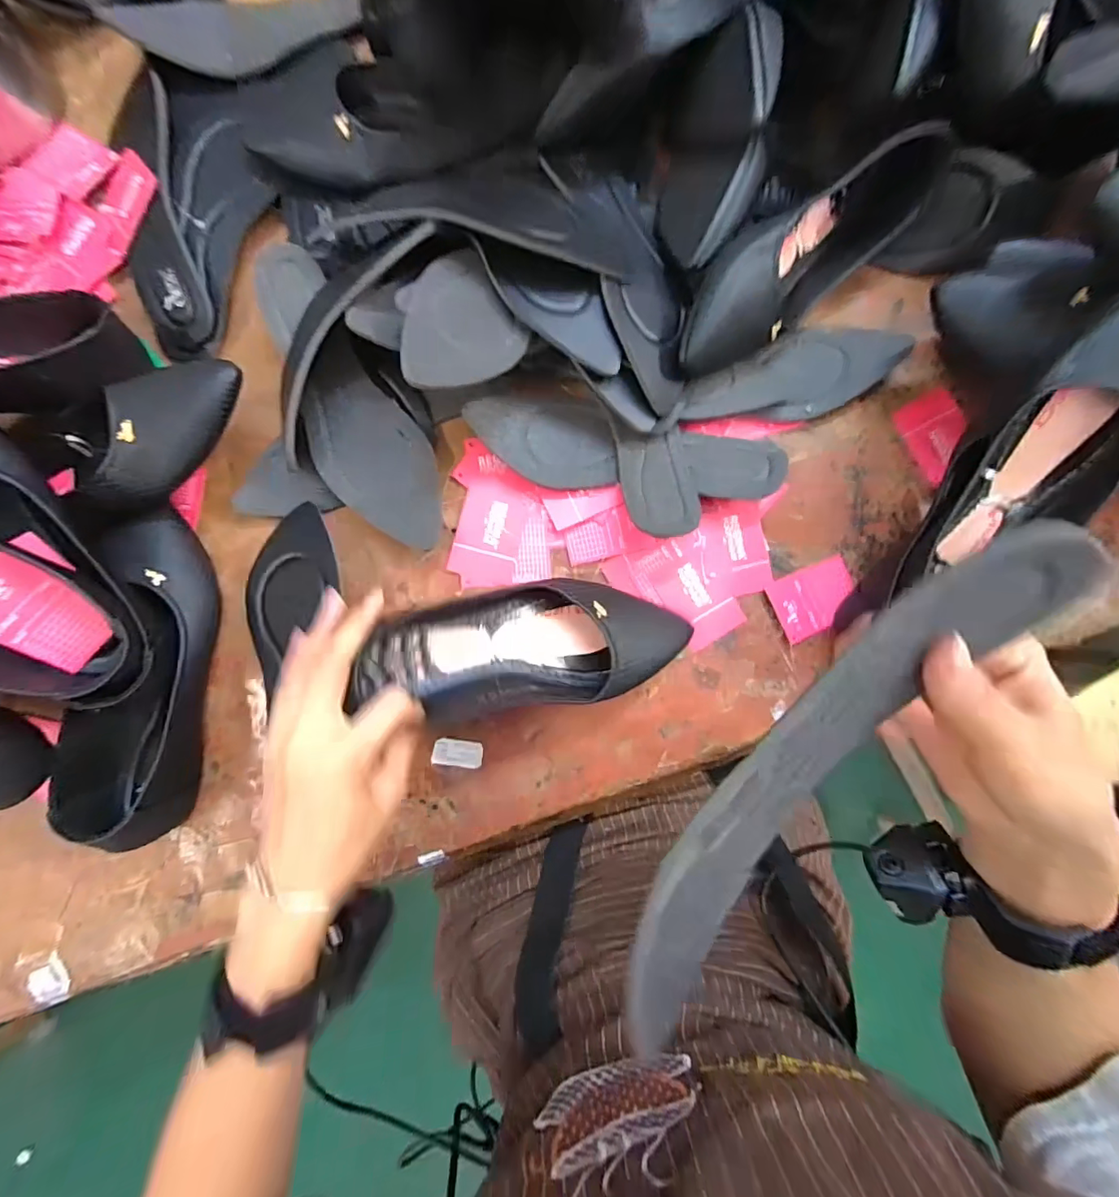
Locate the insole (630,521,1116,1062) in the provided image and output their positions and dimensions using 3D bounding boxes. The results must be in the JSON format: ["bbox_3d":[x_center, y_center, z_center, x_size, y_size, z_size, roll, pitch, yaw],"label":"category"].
[{"bbox_3d":[0.094,0.074,0.192,0.076,0.025,0.238,26,105,-33],"label":"insole"}]

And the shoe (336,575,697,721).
[{"bbox_3d":[-0.023,0.033,0.373,0.231,0.054,0.086,-5,87,-13],"label":"shoe"}]

